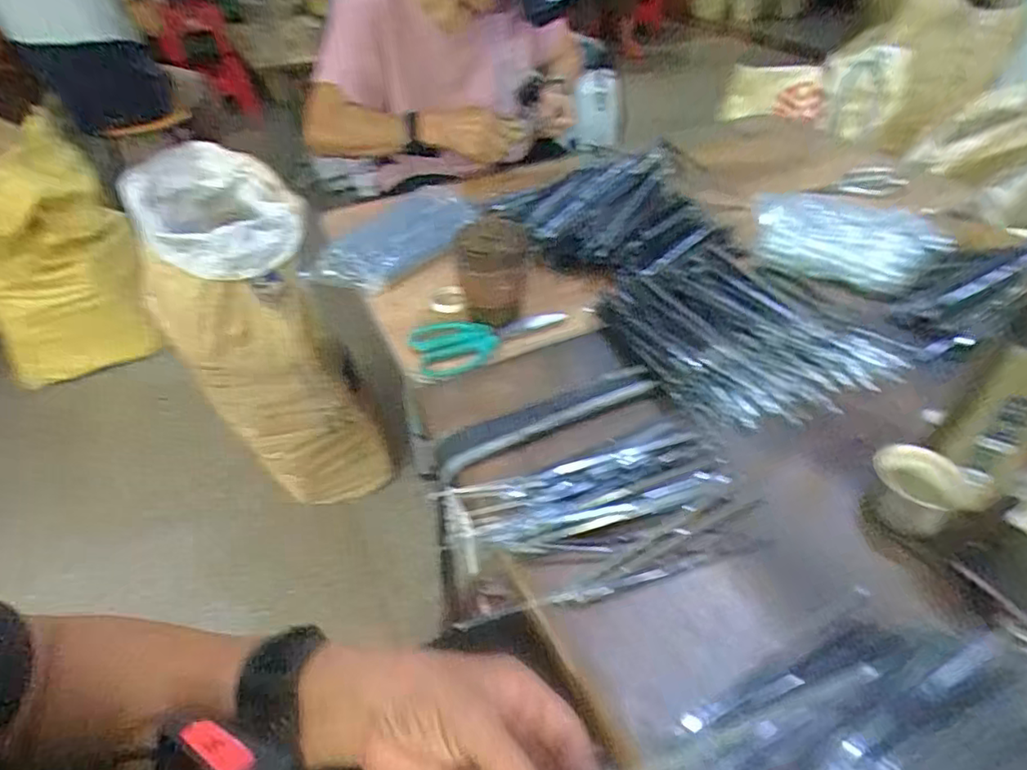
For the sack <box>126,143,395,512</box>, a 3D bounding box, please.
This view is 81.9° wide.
[{"bbox_3d":[-0.496,-0.075,1.162,0.276,0.627,0.383,-31,50,-29],"label":"sack"}]

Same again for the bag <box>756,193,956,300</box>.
[{"bbox_3d":[0.421,-0.191,0.774,0.246,0.040,0.182,24,48,25],"label":"bag"}]

